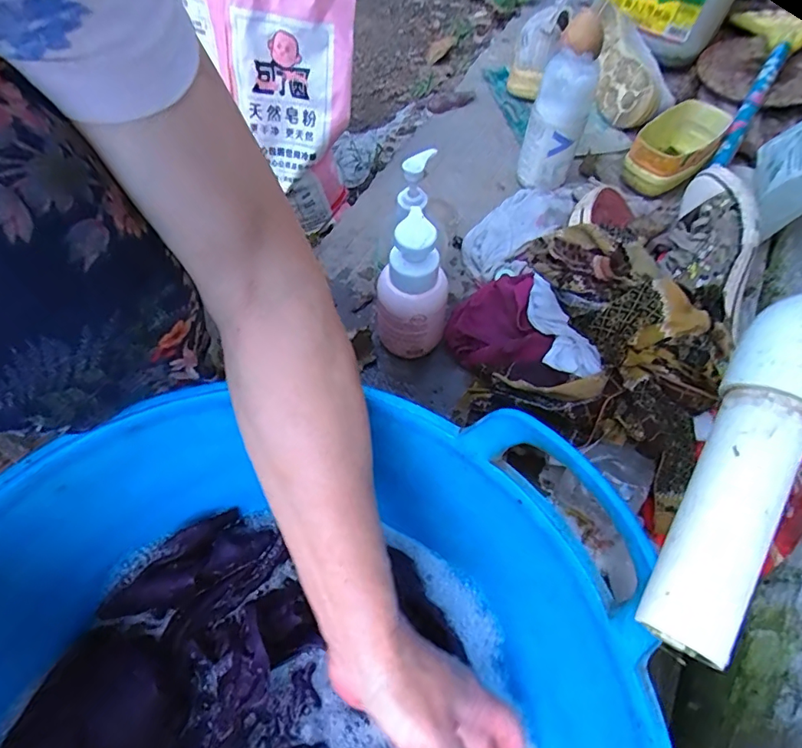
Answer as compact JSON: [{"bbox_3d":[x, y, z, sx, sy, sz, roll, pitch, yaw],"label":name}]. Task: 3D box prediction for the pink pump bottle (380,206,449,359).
[{"bbox_3d":[0.015,-0.106,0.493,0.062,0.150,0.114,7,59,2],"label":"pink pump bottle"}]

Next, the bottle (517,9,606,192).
[{"bbox_3d":[0.187,-0.311,0.605,0.065,0.182,0.073,18,37,8],"label":"bottle"}]

